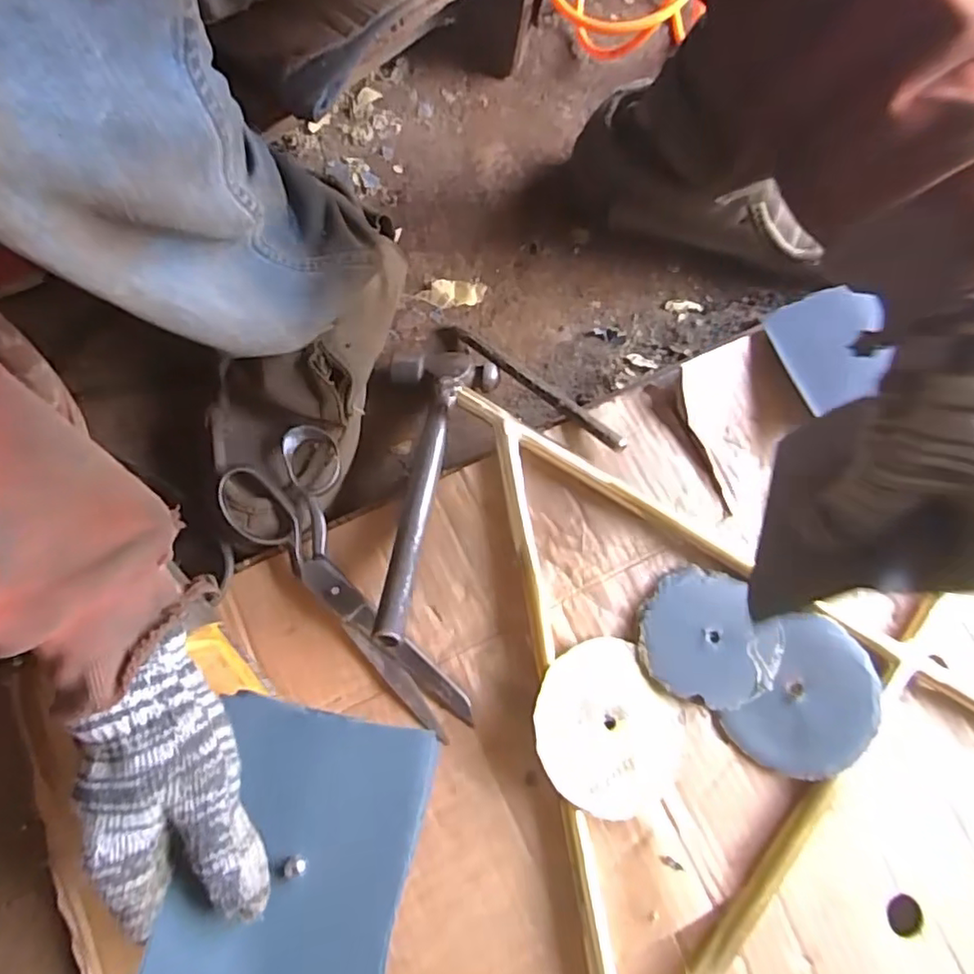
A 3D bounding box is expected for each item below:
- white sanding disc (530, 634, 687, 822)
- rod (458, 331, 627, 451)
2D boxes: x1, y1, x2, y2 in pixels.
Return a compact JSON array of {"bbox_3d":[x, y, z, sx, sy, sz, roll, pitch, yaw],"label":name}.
[{"bbox_3d":[0.080,0.164,0.407,0.098,0.010,0.109,-28,80,-26],"label":"white sanding disc"},{"bbox_3d":[0.039,-0.081,0.488,0.008,0.009,0.181,-43,62,-11],"label":"rod"}]

